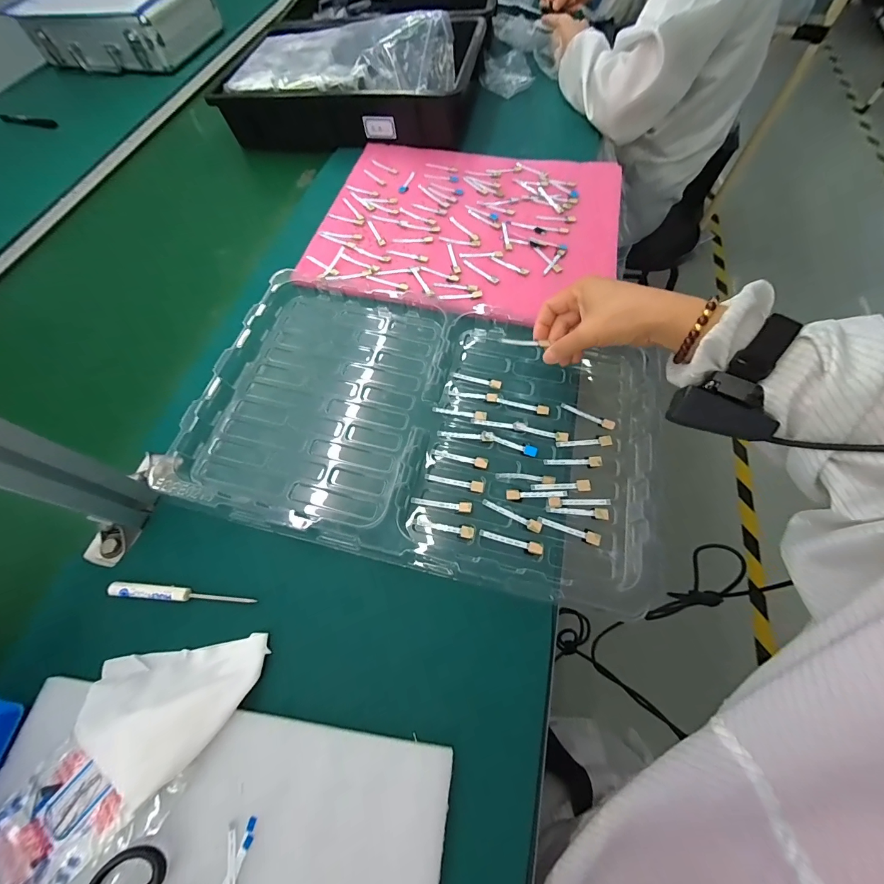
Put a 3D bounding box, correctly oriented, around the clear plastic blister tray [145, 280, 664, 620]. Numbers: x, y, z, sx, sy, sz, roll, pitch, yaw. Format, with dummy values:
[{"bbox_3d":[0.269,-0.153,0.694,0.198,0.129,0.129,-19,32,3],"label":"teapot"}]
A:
[{"bbox_3d":[-0.020,-0.027,0.397,0.475,0.032,0.299,11,66,7],"label":"clear plastic blister tray"}]

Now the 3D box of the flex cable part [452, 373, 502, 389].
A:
[{"bbox_3d":[0.041,-0.072,0.430,0.057,0.005,0.011,8,66,5],"label":"flex cable part"}]

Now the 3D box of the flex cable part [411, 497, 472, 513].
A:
[{"bbox_3d":[0.000,0.060,0.365,0.059,0.004,0.010,9,64,-3],"label":"flex cable part"}]

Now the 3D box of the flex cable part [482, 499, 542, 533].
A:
[{"bbox_3d":[0.068,0.071,0.363,0.061,0.004,0.011,24,68,12],"label":"flex cable part"}]

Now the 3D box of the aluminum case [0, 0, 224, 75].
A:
[{"bbox_3d":[-0.704,-0.933,0.818,0.332,0.089,0.224,8,64,5],"label":"aluminum case"}]

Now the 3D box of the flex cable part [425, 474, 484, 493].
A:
[{"bbox_3d":[0.013,0.040,0.377,0.059,0.004,0.011,13,66,7],"label":"flex cable part"}]

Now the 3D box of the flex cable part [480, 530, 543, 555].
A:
[{"bbox_3d":[0.065,0.095,0.352,0.060,0.004,0.011,12,66,7],"label":"flex cable part"}]

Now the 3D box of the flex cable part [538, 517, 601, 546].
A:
[{"bbox_3d":[0.123,0.083,0.358,0.059,0.004,0.012,23,68,12],"label":"flex cable part"}]

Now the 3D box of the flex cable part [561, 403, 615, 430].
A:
[{"bbox_3d":[0.161,-0.029,0.411,0.059,0.004,0.012,21,68,11],"label":"flex cable part"}]

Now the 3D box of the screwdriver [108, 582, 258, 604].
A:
[{"bbox_3d":[-0.233,0.136,0.331,0.125,0.013,0.012,3,65,3],"label":"screwdriver"}]

